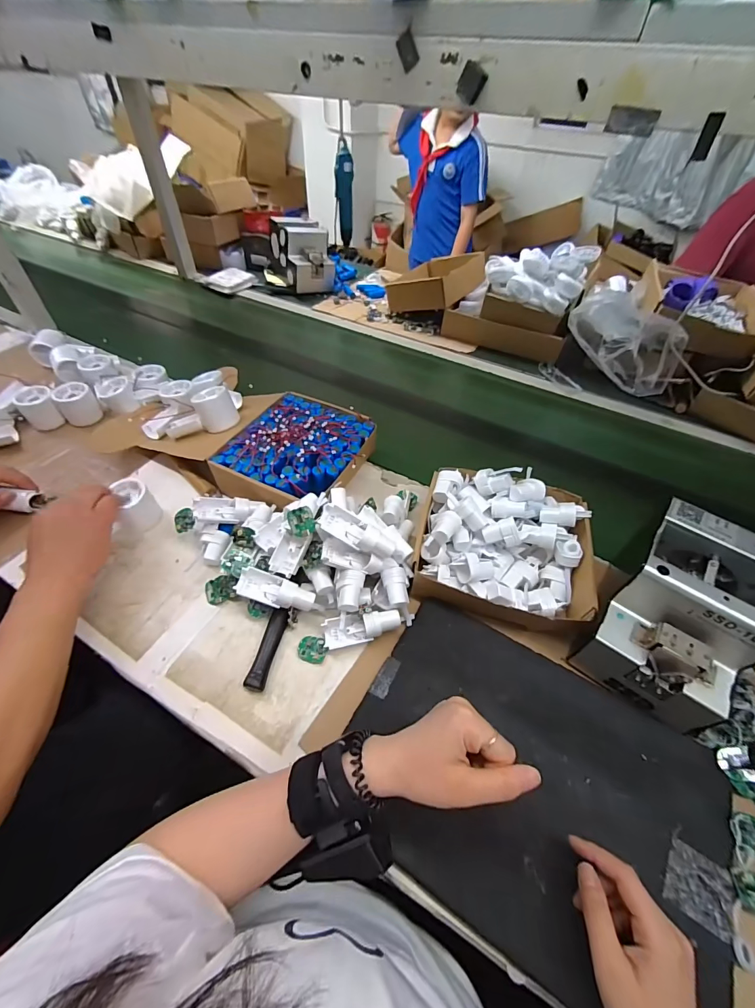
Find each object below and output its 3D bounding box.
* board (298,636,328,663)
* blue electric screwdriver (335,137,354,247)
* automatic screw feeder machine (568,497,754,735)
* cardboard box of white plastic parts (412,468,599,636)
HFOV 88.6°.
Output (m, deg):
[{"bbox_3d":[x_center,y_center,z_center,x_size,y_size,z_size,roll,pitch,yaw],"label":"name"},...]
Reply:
[{"bbox_3d":[-0.077,0.172,0.459,0.034,0.006,0.029,15,51,10],"label":"board"},{"bbox_3d":[-0.093,-0.870,1.096,0.048,0.222,0.055,-2,50,-5],"label":"blue electric screwdriver"},{"bbox_3d":[0.327,0.119,0.420,0.122,0.142,0.171,33,56,23],"label":"automatic screw feeder machine"},{"bbox_3d":[0.165,0.051,0.512,0.215,0.078,0.205,13,50,8],"label":"cardboard box of white plastic parts"}]

